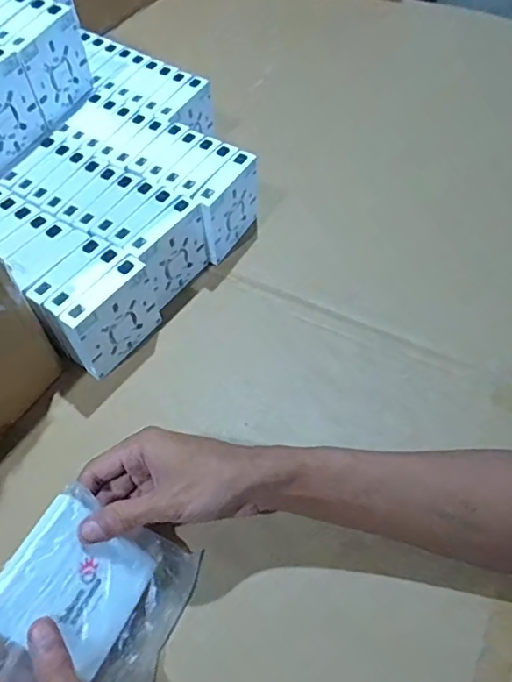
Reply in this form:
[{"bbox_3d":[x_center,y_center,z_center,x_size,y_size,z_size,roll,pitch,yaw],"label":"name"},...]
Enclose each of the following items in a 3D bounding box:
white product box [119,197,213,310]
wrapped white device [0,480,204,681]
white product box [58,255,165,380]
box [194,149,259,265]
[{"bbox_3d":[-0.085,-0.085,0.538,0.026,0.083,0.083,32,63,19],"label":"white product box"},{"bbox_3d":[-0.108,0.175,0.364,0.131,0.017,0.115,39,59,-25],"label":"wrapped white device"},{"bbox_3d":[-0.128,-0.020,0.497,0.025,0.086,0.090,34,63,20],"label":"white product box"},{"bbox_3d":[-0.029,-0.139,0.569,0.021,0.083,0.087,28,61,17],"label":"box"}]

